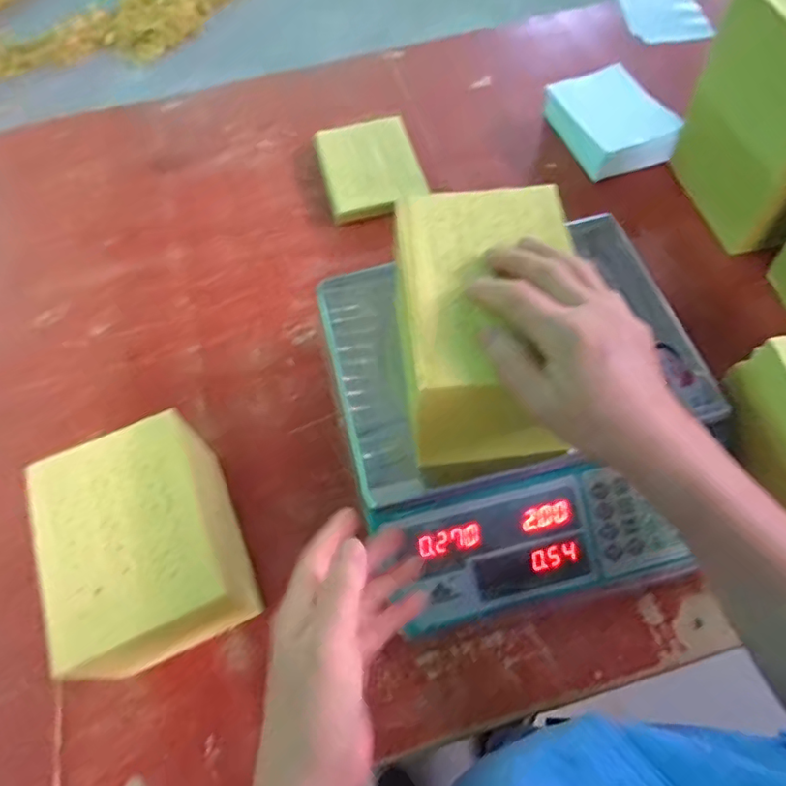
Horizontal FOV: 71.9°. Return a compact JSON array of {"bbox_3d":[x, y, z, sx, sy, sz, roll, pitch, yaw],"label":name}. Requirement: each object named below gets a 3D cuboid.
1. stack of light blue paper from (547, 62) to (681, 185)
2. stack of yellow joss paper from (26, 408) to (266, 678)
[{"bbox_3d":[0.285,-0.355,0.716,0.112,0.052,0.159,-25,65,-10],"label":"stack of light blue paper"},{"bbox_3d":[-0.191,0.126,0.438,0.124,0.107,0.174,-26,65,-11],"label":"stack of yellow joss paper"}]

